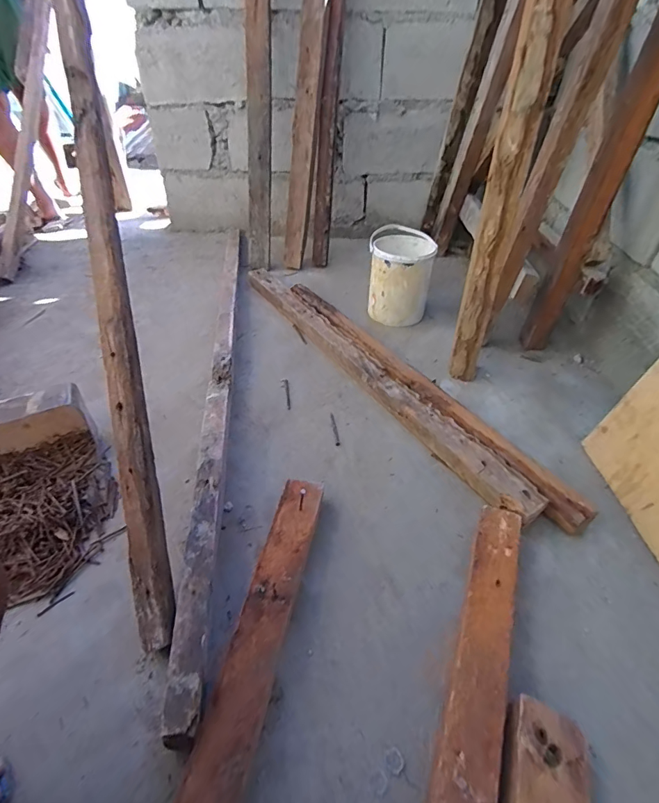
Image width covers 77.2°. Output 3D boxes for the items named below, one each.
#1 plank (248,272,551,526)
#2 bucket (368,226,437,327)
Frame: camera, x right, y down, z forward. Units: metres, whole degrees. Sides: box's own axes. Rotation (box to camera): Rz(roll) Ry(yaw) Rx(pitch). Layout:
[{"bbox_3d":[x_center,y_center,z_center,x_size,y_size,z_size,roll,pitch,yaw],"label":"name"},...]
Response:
[{"bbox_3d":[0.046,-0.107,1.011,0.077,0.053,1.070,-22,45,-24],"label":"plank"},{"bbox_3d":[0.202,-0.359,1.198,0.178,0.200,0.194,11,41,11],"label":"bucket"}]

